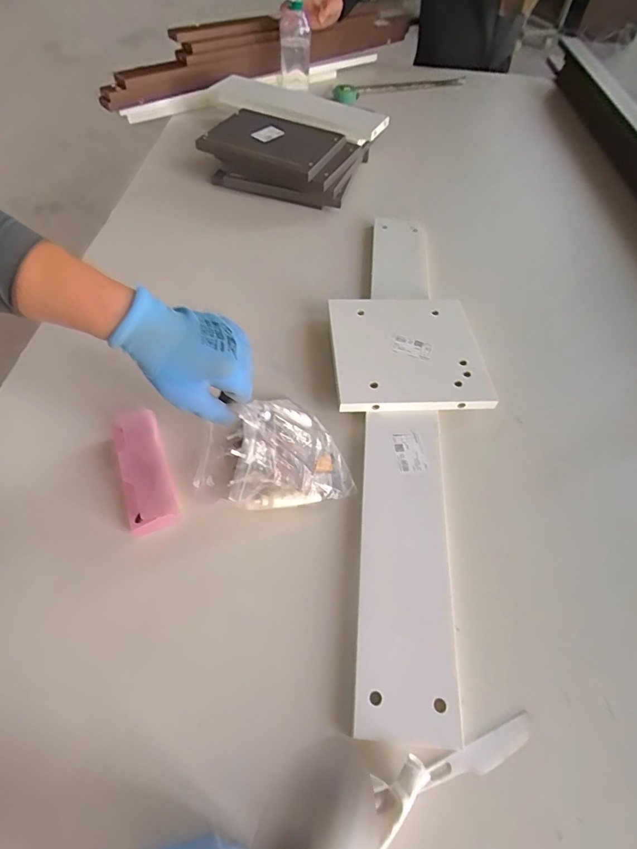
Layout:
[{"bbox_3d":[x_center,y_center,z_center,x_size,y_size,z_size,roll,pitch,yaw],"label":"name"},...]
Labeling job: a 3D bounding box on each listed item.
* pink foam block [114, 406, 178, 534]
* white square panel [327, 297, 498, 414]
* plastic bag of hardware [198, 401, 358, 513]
[{"bbox_3d":[-0.208,0.052,0.520,0.054,0.033,0.157,-17,59,-16],"label":"pink foam block"},{"bbox_3d":[0.130,-0.114,0.645,0.219,0.017,0.212,-1,56,-4],"label":"white square panel"},{"bbox_3d":[-0.052,0.034,0.501,0.174,0.108,0.104,-14,58,-12],"label":"plastic bag of hardware"}]

